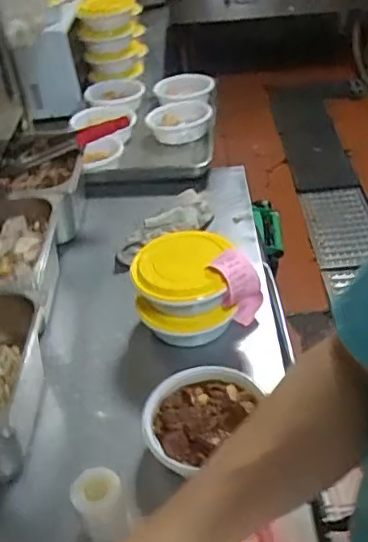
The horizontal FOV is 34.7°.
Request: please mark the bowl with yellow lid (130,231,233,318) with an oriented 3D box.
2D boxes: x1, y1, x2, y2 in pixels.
[{"bbox_3d":[-0.003,0.000,0.930,0.149,0.061,0.153,2,40,10],"label":"bowl with yellow lid"}]

